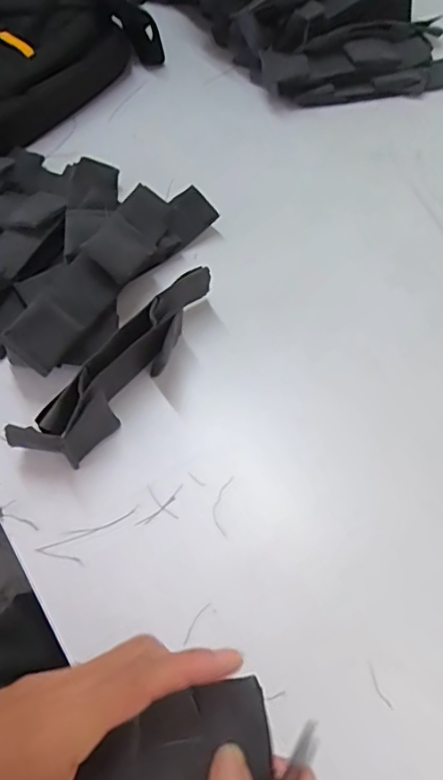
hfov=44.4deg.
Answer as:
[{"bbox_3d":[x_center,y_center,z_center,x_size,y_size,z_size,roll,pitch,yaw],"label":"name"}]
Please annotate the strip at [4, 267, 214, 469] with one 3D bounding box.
[{"bbox_3d":[-0.072,-0.018,0.433,0.039,0.055,0.203,37,68,21],"label":"strip"}]

